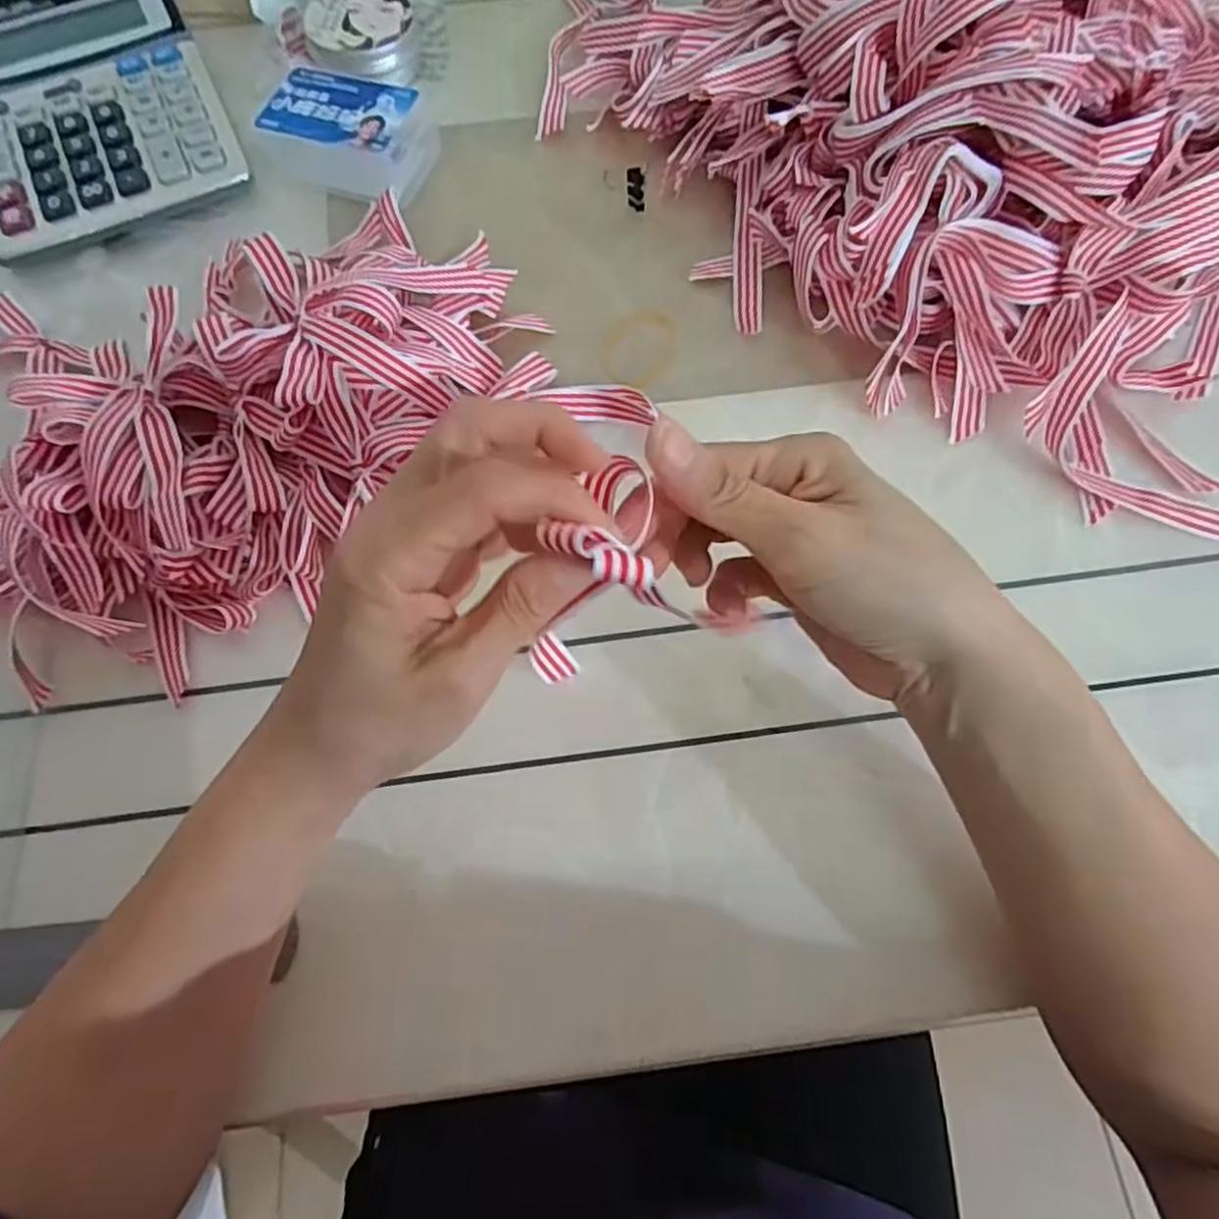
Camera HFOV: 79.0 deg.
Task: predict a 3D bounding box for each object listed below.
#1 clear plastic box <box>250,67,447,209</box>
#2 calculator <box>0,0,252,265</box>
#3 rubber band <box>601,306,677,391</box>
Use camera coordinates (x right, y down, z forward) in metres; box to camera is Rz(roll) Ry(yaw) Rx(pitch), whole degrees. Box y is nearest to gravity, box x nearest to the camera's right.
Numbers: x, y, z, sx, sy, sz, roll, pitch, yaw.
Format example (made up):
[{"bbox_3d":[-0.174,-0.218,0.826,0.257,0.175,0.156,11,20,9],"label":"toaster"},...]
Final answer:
[{"bbox_3d":[-0.151,-0.271,0.423,0.092,0.031,0.065,19,70,8],"label":"clear plastic box"},{"bbox_3d":[-0.312,-0.302,0.440,0.142,0.030,0.185,-25,71,-8],"label":"calculator"},{"bbox_3d":[0.016,-0.139,0.389,0.037,0.004,0.053,10,69,5],"label":"rubber band"}]

